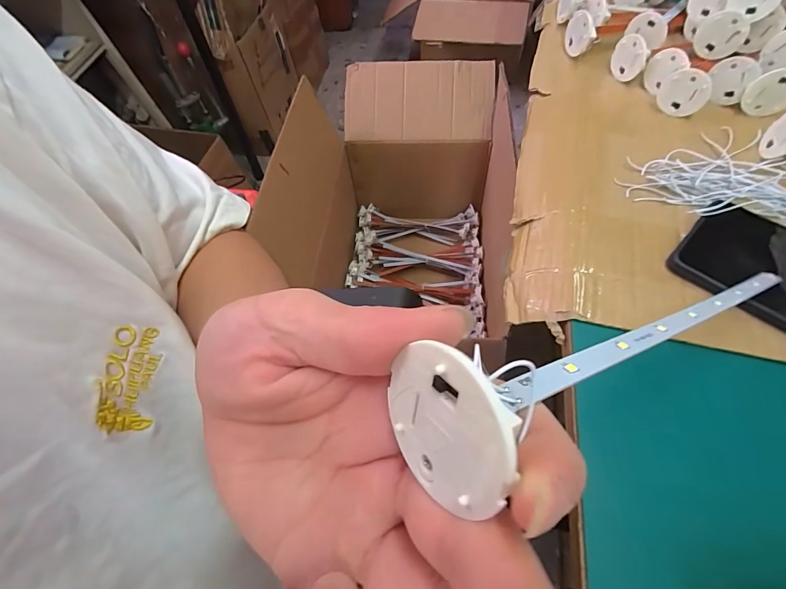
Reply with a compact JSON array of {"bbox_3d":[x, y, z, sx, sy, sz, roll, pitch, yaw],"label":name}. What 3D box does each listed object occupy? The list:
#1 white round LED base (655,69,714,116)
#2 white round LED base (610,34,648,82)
[{"bbox_3d":[0.260,-0.180,0.337,0.037,0.038,0.011,35,68,21],"label":"white round LED base"},{"bbox_3d":[0.232,-0.232,0.371,0.012,0.035,0.037,-18,93,-15],"label":"white round LED base"}]

